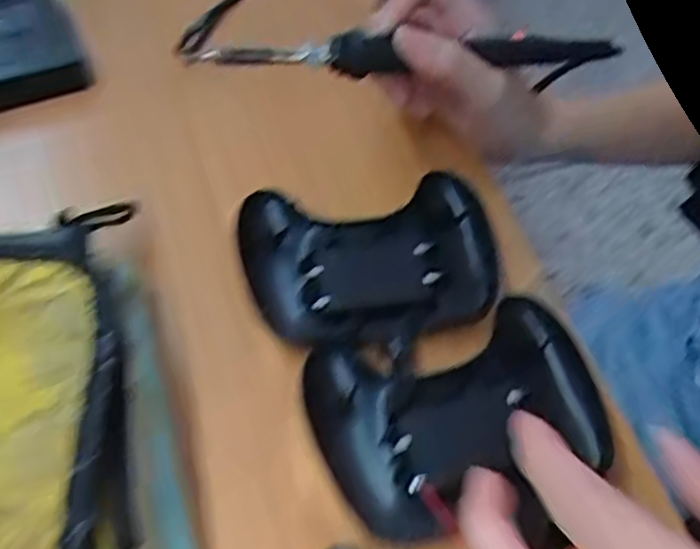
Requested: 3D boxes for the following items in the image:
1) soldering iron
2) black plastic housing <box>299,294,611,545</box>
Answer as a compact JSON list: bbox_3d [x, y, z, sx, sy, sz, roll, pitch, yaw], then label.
[{"bbox_3d":[0.031,-0.111,0.349,0.214,0.018,0.016,-4,56,-10],"label":"soldering iron"},{"bbox_3d":[0.046,0.061,0.302,0.120,0.020,0.086,-11,57,-12],"label":"black plastic housing"}]

